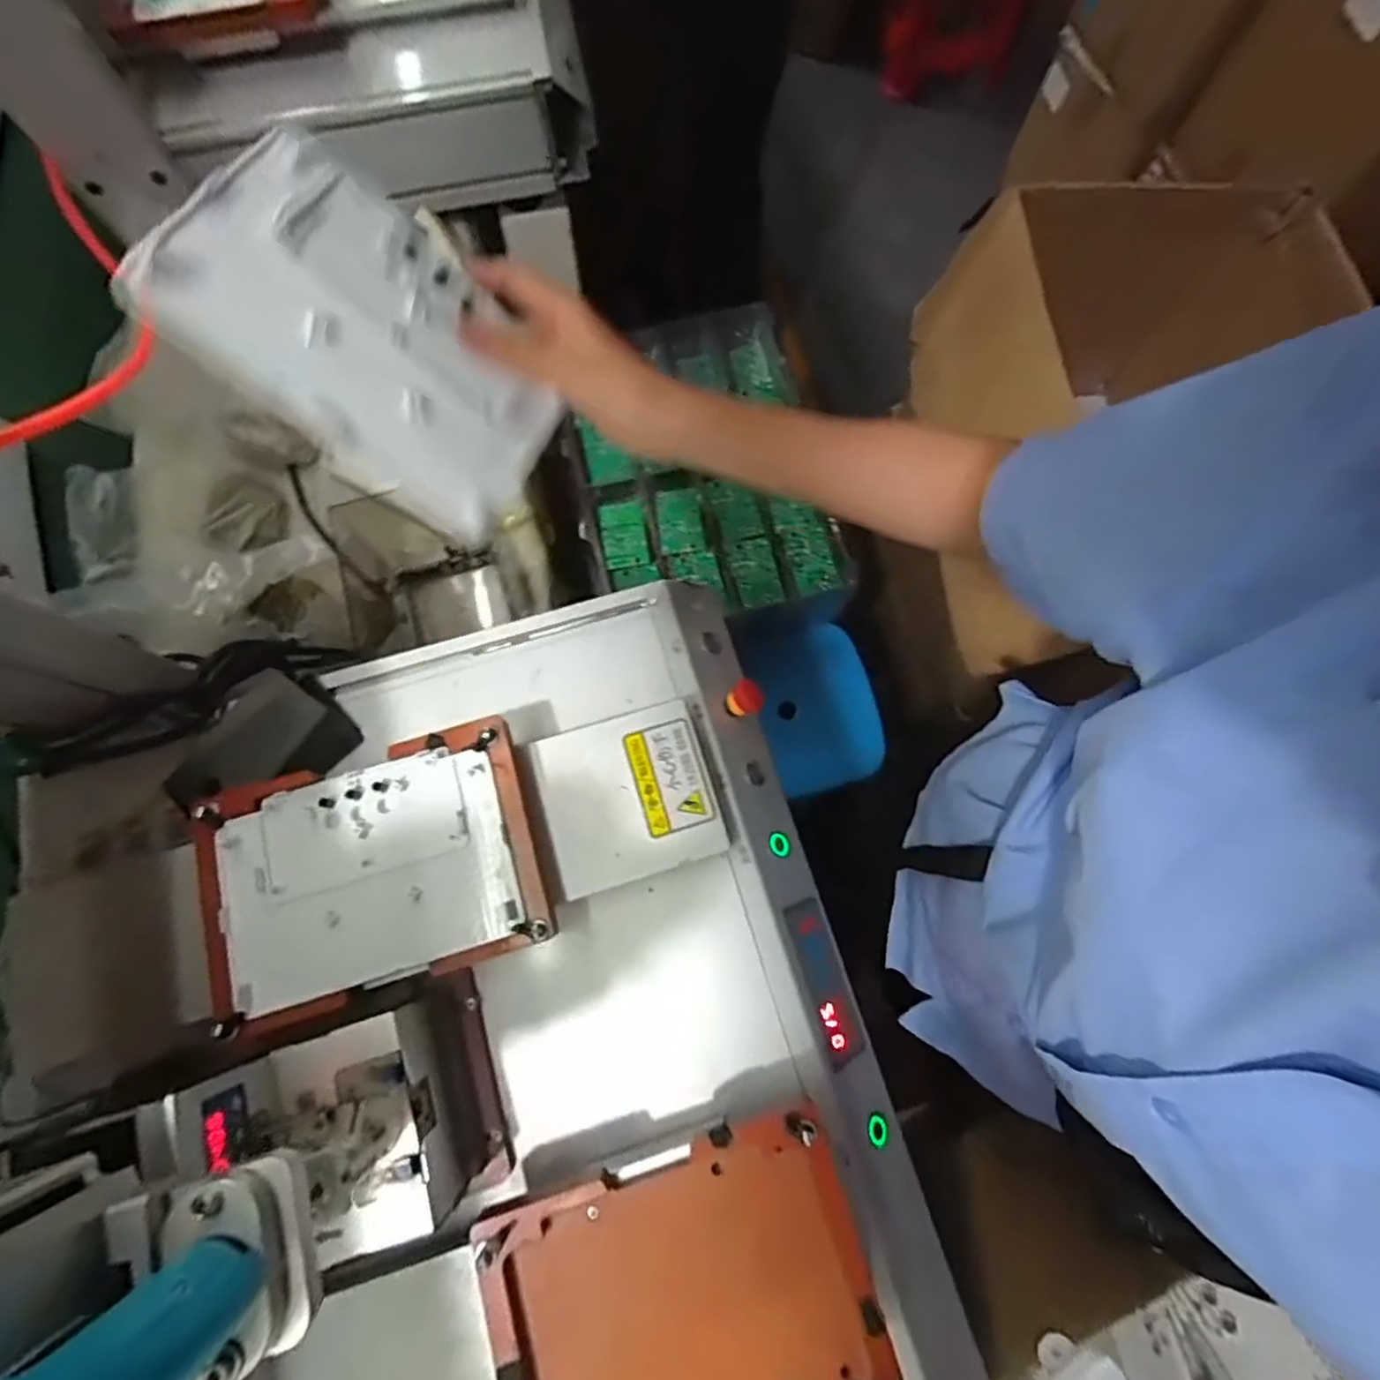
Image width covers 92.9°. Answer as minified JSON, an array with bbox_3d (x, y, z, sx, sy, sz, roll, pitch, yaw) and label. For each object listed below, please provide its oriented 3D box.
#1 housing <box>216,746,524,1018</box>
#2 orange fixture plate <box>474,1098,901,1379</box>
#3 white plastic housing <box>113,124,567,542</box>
[{"bbox_3d":[-0.216,0.121,0.440,0.180,0.010,0.136,-17,75,-5],"label":"housing"},{"bbox_3d":[-0.003,0.364,0.388,0.215,0.021,0.159,-16,75,-5],"label":"orange fixture plate"},{"bbox_3d":[-0.166,-0.196,0.366,0.189,0.017,0.143,32,70,-33],"label":"white plastic housing"}]

